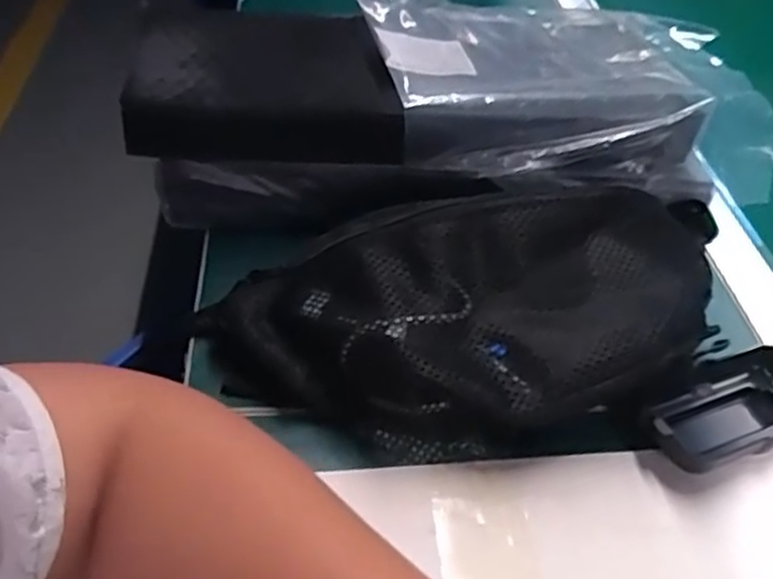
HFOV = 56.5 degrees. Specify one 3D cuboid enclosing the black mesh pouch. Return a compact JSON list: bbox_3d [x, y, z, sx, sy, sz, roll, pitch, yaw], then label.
[{"bbox_3d":[0.051,0.016,0.384,0.281,0.078,0.129,-5,46,-13],"label":"black mesh pouch"}]

